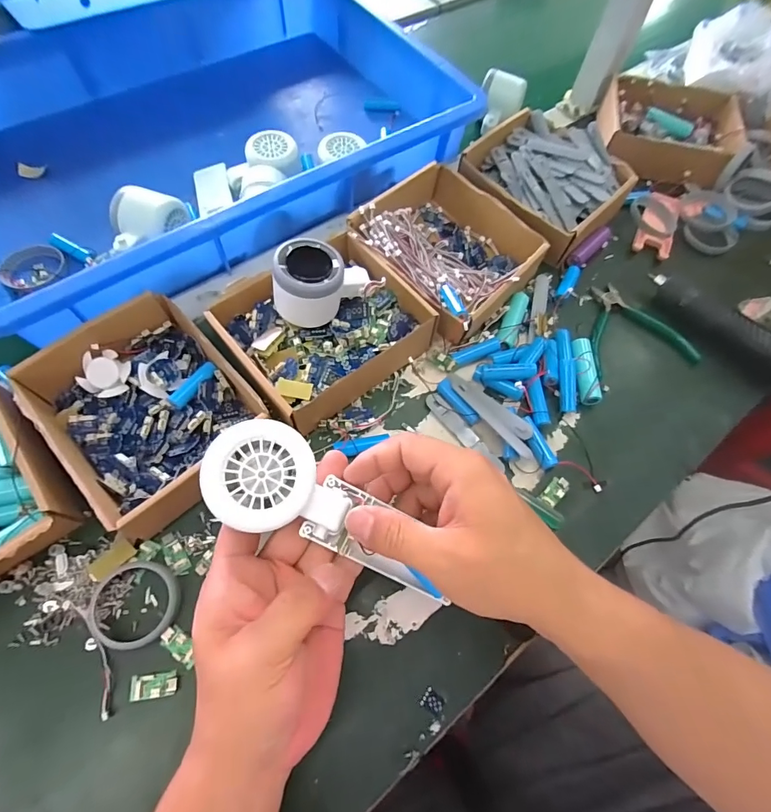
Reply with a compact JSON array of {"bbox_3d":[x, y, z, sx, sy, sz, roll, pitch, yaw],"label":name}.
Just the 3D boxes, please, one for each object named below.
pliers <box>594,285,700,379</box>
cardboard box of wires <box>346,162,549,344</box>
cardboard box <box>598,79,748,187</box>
[{"bbox_3d":[0.248,-0.086,0.438,0.114,0.010,0.111,-10,66,-7],"label":"pliers"},{"bbox_3d":[0.065,-0.163,0.441,0.166,0.047,0.160,40,69,15],"label":"cardboard box of wires"},{"bbox_3d":[0.365,-0.356,0.548,0.161,0.046,0.155,15,65,4],"label":"cardboard box"}]

